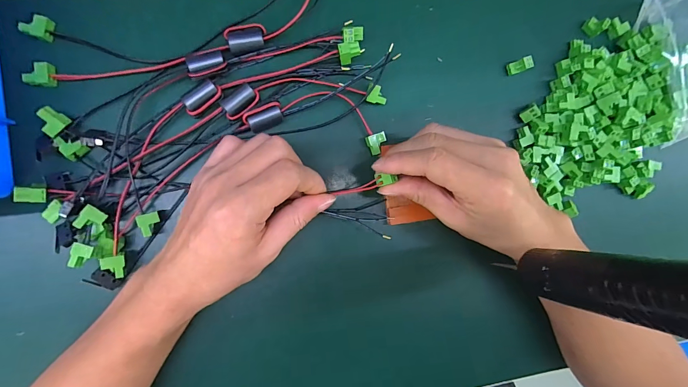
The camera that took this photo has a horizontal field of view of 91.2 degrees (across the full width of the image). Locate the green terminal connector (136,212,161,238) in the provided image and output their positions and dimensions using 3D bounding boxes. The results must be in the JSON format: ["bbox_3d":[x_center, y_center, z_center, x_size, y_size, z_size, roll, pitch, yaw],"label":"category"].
[{"bbox_3d":[-0.154,0.025,0.268,0.014,0.013,0.018,-11,93,-8],"label":"green terminal connector"}]

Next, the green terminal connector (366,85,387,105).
[{"bbox_3d":[0.030,-0.088,0.302,0.018,0.010,0.014,11,90,-9],"label":"green terminal connector"}]

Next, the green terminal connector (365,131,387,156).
[{"bbox_3d":[0.030,-0.045,0.306,0.017,0.010,0.018,-19,94,-8],"label":"green terminal connector"}]

